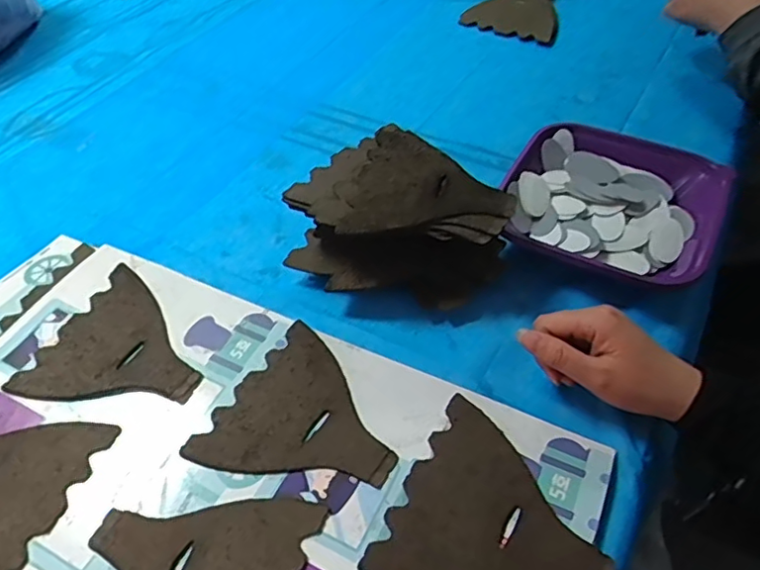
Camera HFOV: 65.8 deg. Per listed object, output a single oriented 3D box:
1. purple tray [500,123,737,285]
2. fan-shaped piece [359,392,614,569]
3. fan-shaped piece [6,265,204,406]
[{"bbox_3d":[0.212,-0.073,0.551,0.188,0.047,0.179,24,54,21],"label":"purple tray"},{"bbox_3d":[0.077,0.150,0.373,0.128,0.007,0.126,22,53,20],"label":"fan-shaped piece"},{"bbox_3d":[-0.202,0.055,0.466,0.132,0.004,0.123,23,57,19],"label":"fan-shaped piece"}]

